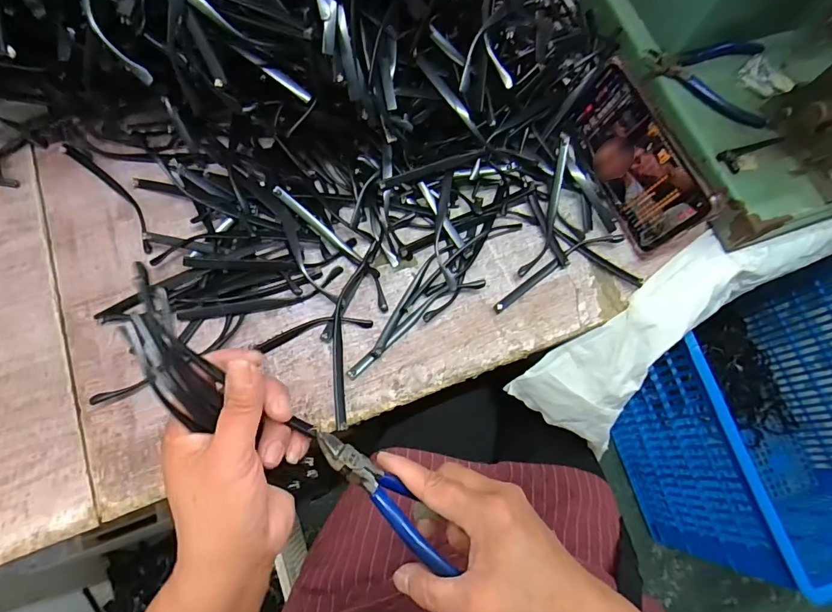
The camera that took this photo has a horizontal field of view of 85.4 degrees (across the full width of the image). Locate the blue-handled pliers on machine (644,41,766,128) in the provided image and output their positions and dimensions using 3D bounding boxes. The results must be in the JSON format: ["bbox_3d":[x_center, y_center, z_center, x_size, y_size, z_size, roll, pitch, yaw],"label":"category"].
[{"bbox_3d":[0.285,-0.211,0.429,0.109,0.027,0.085,-5,72,-5],"label":"blue-handled pliers on machine"}]

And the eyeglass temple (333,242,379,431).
[{"bbox_3d":[-0.056,0.019,0.370,0.024,0.017,0.156,9,71,-1],"label":"eyeglass temple"}]

